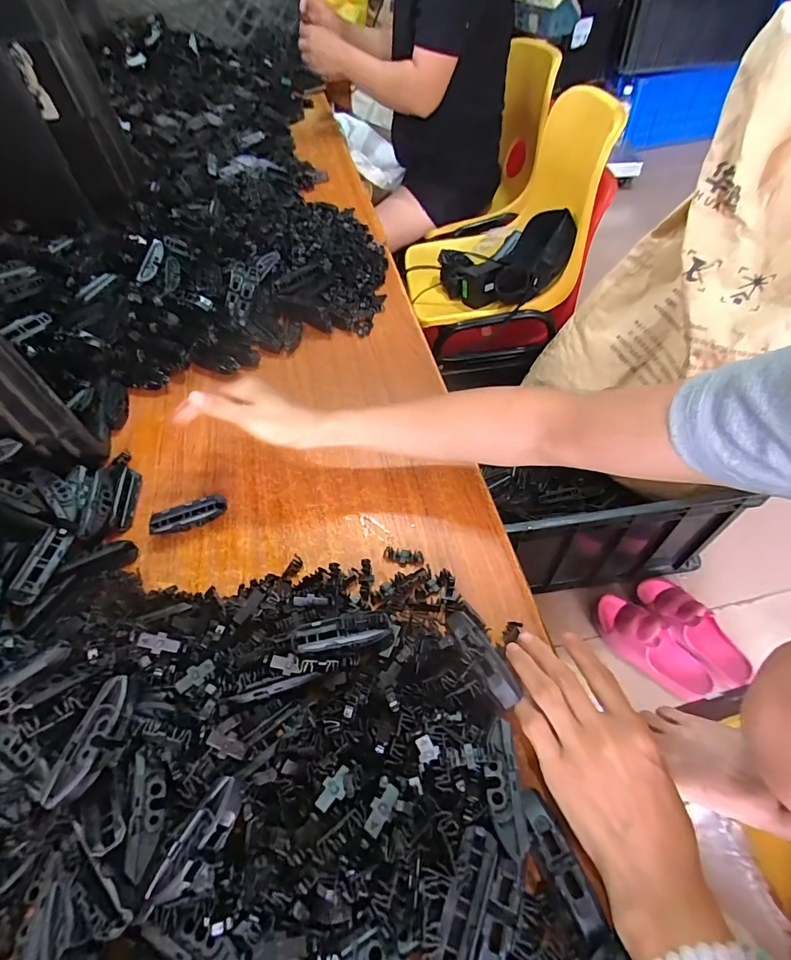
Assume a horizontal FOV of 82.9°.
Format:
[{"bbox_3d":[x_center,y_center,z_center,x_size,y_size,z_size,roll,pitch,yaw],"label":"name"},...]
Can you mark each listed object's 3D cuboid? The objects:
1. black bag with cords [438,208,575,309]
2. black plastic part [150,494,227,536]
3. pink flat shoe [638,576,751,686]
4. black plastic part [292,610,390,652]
[{"bbox_3d":[0.227,-0.467,0.940,0.260,0.106,0.197,6,54,10],"label":"black bag with cords"},{"bbox_3d":[-0.197,0.036,0.428,0.069,0.018,0.025,-18,55,-8],"label":"black plastic part"},{"bbox_3d":[0.572,0.278,0.869,0.078,0.066,0.216,-25,55,-13],"label":"pink flat shoe"},{"bbox_3d":[-0.039,0.111,0.329,0.070,0.009,0.024,-9,54,-2],"label":"black plastic part"}]

